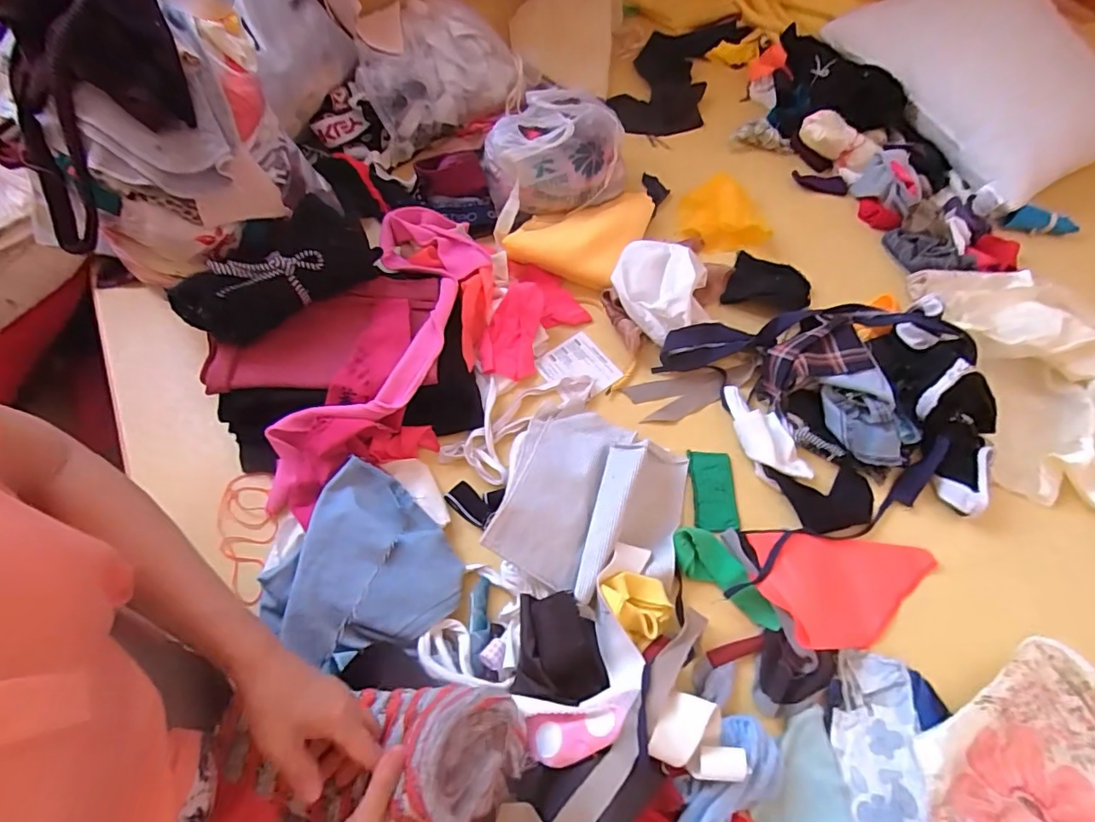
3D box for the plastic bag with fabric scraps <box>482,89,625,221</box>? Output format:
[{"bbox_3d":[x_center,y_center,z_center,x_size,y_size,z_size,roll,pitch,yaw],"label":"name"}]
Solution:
[{"bbox_3d":[0.008,-0.420,0.853,0.218,0.139,0.179,-10,62,-10],"label":"plastic bag with fabric scraps"}]

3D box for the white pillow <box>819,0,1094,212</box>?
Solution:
[{"bbox_3d":[0.803,-0.652,0.968,0.338,0.193,0.537,-34,70,-19],"label":"white pillow"}]

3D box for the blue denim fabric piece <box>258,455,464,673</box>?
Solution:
[{"bbox_3d":[-0.208,0.174,0.559,0.192,0.038,0.187,2,63,-3],"label":"blue denim fabric piece"}]

